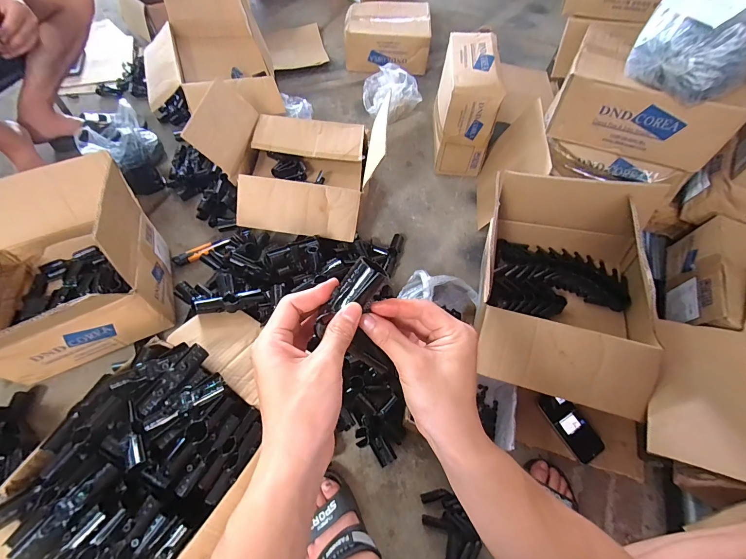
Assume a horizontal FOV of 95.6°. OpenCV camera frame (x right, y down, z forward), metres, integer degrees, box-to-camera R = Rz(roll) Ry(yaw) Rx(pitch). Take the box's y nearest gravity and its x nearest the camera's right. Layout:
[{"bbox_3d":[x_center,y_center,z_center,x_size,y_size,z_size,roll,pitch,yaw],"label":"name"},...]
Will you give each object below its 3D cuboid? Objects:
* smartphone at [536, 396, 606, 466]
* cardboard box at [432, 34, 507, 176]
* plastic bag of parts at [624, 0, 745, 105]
[{"bbox_3d":[0.421,0.307,0.717,0.070,0.016,0.144,-26,65,-16],"label":"smartphone"},{"bbox_3d":[0.284,-0.541,1.061,0.163,0.287,0.330,9,61,2],"label":"cardboard box"},{"bbox_3d":[0.648,-0.467,0.617,0.244,0.163,0.225,-36,68,-20],"label":"plastic bag of parts"}]

